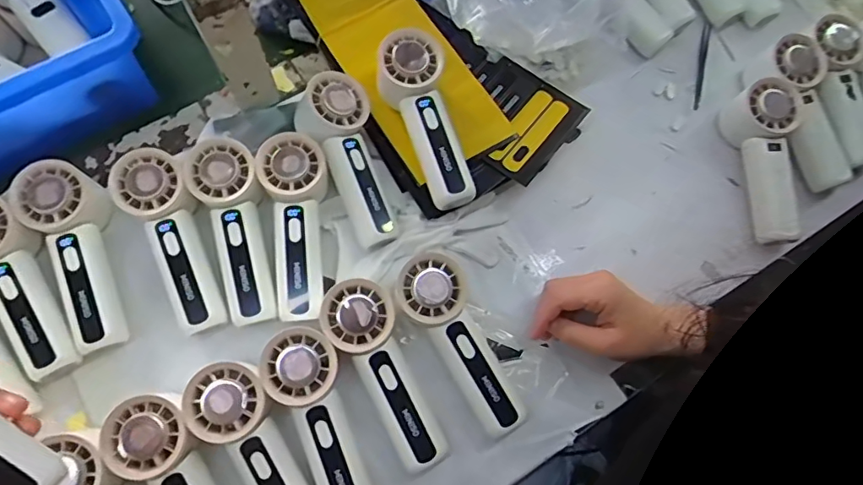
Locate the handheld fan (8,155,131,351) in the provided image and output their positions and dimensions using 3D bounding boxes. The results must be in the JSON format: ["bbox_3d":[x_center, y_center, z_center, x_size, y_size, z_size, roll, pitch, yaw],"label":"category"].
[{"bbox_3d":[-0.284,0.011,0.440,0.059,0.037,0.153,-20,87,-8],"label":"handheld fan"}]

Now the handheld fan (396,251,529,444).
[{"bbox_3d":[0.025,0.084,0.439,0.052,0.028,0.157,-29,91,-11],"label":"handheld fan"}]

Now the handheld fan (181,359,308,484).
[{"bbox_3d":[-0.125,0.158,0.400,0.055,0.028,0.153,-31,91,-12],"label":"handheld fan"}]

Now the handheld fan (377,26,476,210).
[{"bbox_3d":[-0.004,-0.105,0.471,0.052,0.033,0.153,-18,87,-7],"label":"handheld fan"}]

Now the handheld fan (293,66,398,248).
[{"bbox_3d":[-0.073,-0.072,0.483,0.064,0.044,0.157,-19,90,-7],"label":"handheld fan"}]

